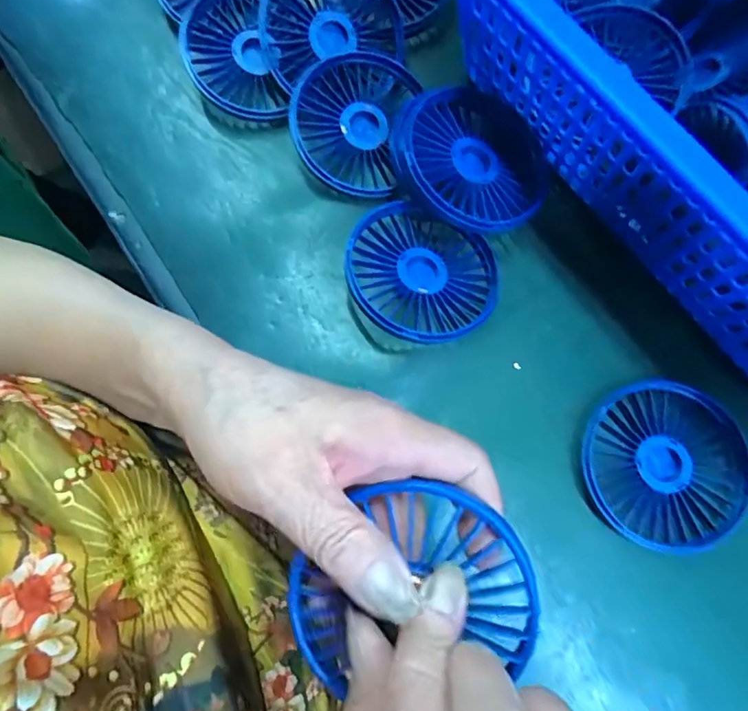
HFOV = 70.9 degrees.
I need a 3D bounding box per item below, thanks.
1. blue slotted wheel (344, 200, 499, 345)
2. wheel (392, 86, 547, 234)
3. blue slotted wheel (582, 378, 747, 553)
[{"bbox_3d":[0.027,-0.046,0.303,0.086,0.015,0.086,5,64,-10],"label":"blue slotted wheel"},{"bbox_3d":[0.062,-0.114,0.316,0.090,0.028,0.093,-18,79,-18],"label":"wheel"},{"bbox_3d":[0.157,0.059,0.286,0.083,0.017,0.084,1,76,-2],"label":"blue slotted wheel"}]

